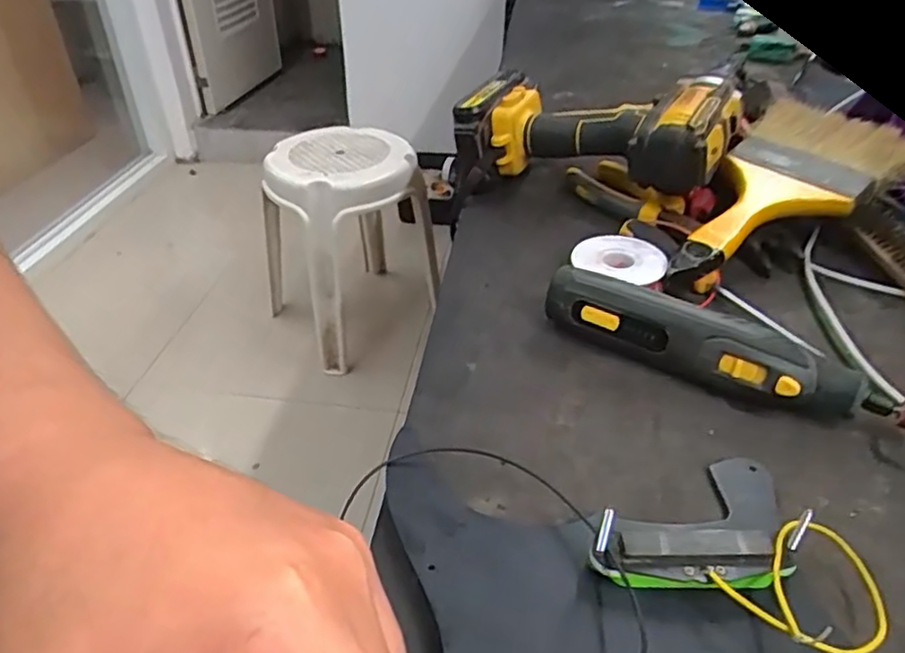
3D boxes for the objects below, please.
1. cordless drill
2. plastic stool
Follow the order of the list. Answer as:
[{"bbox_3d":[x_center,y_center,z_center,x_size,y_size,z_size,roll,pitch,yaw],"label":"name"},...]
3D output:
[{"bbox_3d":[0.116,-0.150,0.554,0.207,0.091,0.110,14,39,19],"label":"cordless drill"},{"bbox_3d":[-0.235,-0.208,1.568,0.359,0.428,0.345,-19,40,-23],"label":"plastic stool"}]

